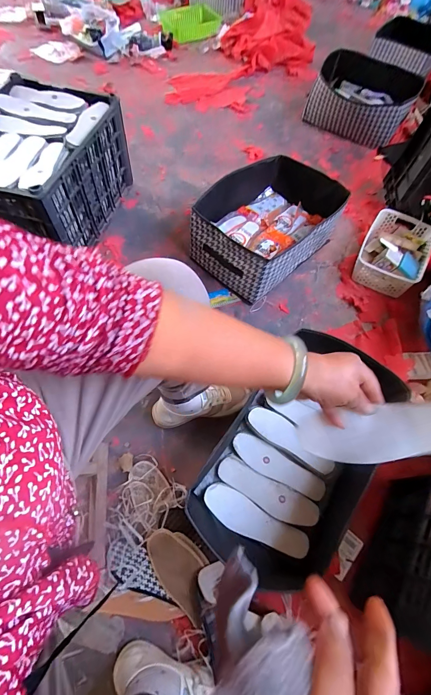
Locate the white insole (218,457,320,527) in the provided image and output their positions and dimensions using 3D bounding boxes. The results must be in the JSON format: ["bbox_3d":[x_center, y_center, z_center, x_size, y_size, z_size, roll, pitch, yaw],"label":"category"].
[{"bbox_3d":[0.114,0.323,0.689,0.228,0.014,0.068,26,68,11],"label":"white insole"}]

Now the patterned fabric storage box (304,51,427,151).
[{"bbox_3d":[0.647,-1.106,1.384,0.416,0.169,0.341,26,68,11],"label":"patterned fabric storage box"}]

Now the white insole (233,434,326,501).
[{"bbox_3d":[0.146,0.279,0.722,0.229,0.013,0.062,27,68,11],"label":"white insole"}]

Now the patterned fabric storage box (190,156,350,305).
[{"bbox_3d":[0.164,-0.391,0.957,0.441,0.170,0.310,-42,72,-17],"label":"patterned fabric storage box"}]

